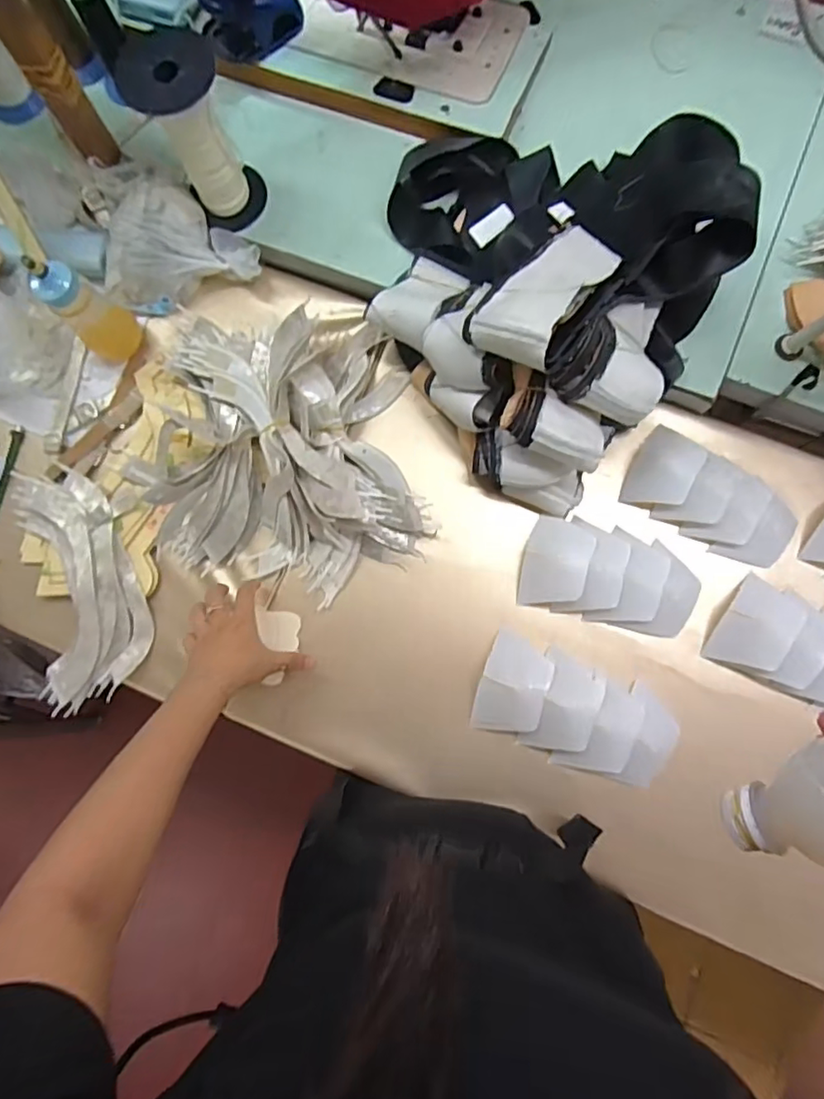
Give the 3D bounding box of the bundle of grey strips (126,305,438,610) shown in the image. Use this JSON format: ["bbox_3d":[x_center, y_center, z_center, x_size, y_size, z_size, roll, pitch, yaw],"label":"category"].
[{"bbox_3d":[-0.143,-0.116,0.647,0.339,0.067,0.313,7,82,4],"label":"bundle of grey strips"}]

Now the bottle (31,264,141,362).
[{"bbox_3d":[-0.368,-0.268,0.646,0.062,0.124,0.053,-43,82,-3],"label":"bottle"}]

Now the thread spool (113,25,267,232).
[{"bbox_3d":[-0.229,-0.447,0.624,0.088,0.174,0.089,0,82,3],"label":"thread spool"}]

